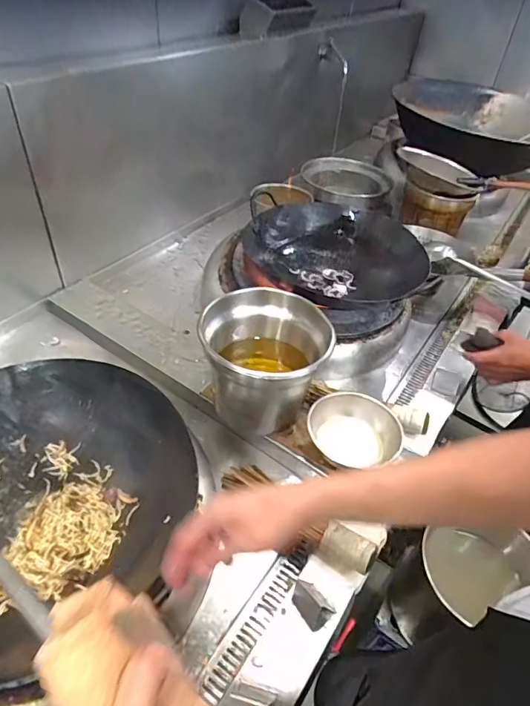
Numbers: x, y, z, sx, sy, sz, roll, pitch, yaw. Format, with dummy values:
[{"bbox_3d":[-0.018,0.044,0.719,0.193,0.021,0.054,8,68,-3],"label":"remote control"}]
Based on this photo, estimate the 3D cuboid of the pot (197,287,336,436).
[{"bbox_3d":[-0.001,0.030,0.850,0.227,0.217,0.216,3,43,-3],"label":"pot"}]

